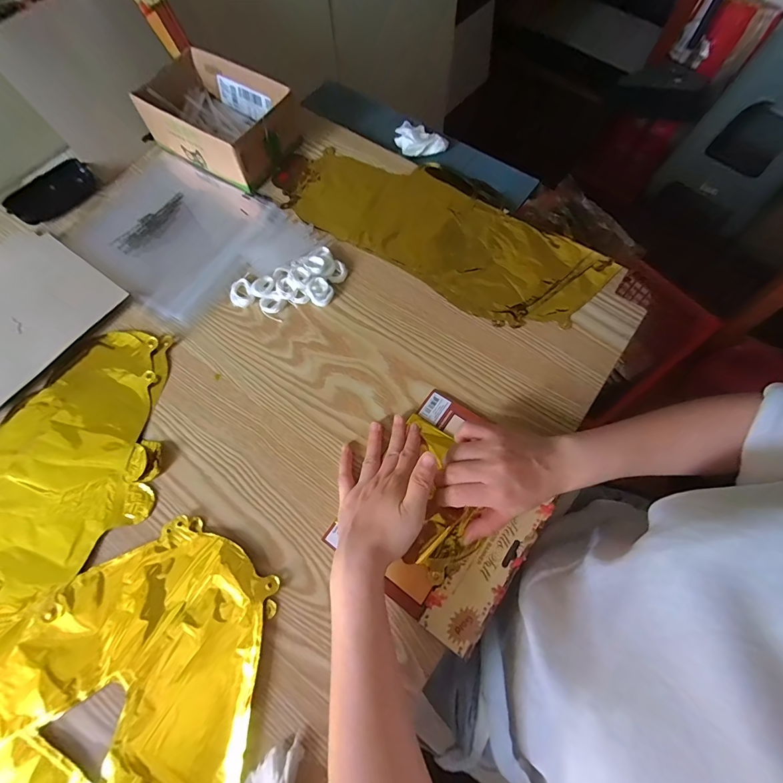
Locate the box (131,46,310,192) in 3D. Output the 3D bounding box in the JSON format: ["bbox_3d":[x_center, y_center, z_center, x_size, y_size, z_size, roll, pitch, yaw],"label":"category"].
[{"bbox_3d":[-0.241,-0.392,0.556,0.203,0.070,0.147,31,72,13],"label":"box"}]

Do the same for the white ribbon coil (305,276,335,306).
[{"bbox_3d":[-0.086,-0.119,0.463,0.030,0.017,0.028,0,68,1],"label":"white ribbon coil"}]

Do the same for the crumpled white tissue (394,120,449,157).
[{"bbox_3d":[0.034,-0.378,0.578,0.088,0.023,0.058,42,75,16],"label":"crumpled white tissue"}]

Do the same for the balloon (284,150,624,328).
[{"bbox_3d":[0.067,-0.215,0.504,0.404,0.008,0.176,32,72,13],"label":"balloon"}]

